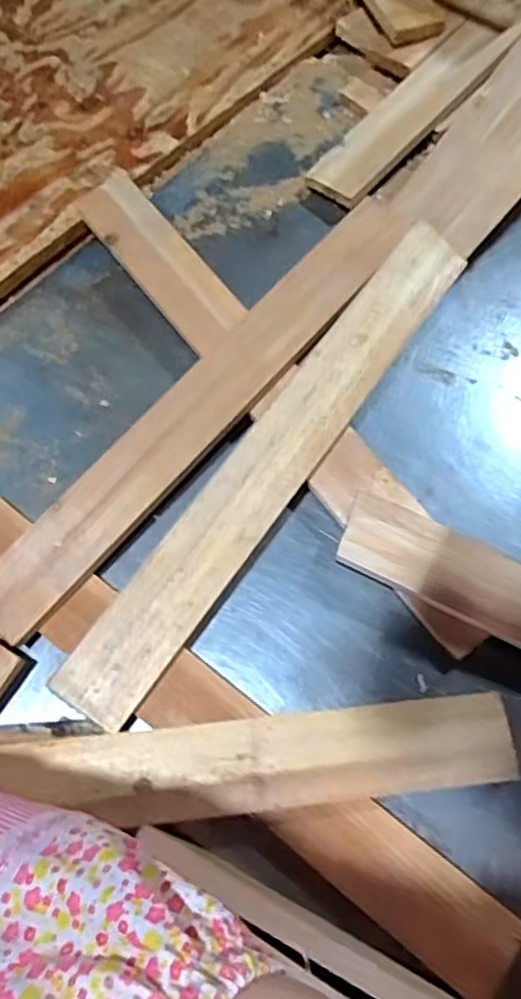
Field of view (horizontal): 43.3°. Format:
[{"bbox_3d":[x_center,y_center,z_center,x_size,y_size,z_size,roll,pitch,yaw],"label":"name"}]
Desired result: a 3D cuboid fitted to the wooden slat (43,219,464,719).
[{"bbox_3d":[0.016,-0.041,0.529,0.061,0.025,0.475,41,74,-13],"label":"wooden slat"}]

